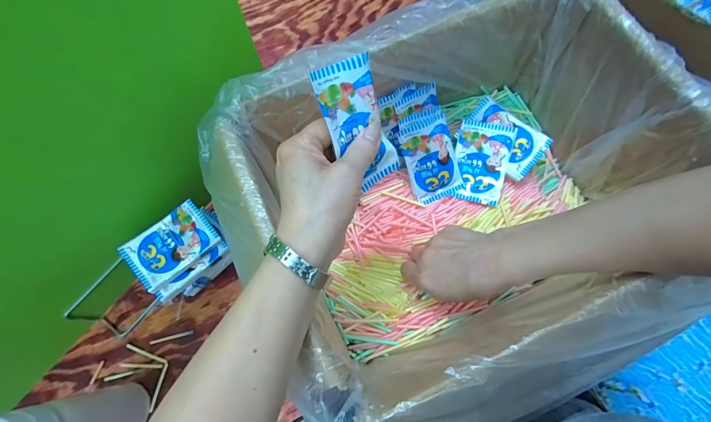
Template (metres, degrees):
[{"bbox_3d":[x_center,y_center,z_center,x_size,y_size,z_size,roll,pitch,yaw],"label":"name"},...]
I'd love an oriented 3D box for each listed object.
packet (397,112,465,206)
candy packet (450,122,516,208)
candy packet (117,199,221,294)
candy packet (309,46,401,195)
[{"bbox_3d":[0.097,-0.063,0.438,0.067,0.018,0.104,-27,112,-1],"label":"packet"},{"bbox_3d":[0.165,-0.066,0.456,0.068,0.008,0.108,14,88,16],"label":"candy packet"},{"bbox_3d":[-0.238,0.042,0.442,0.103,0.024,0.069,-40,74,-11],"label":"candy packet"},{"bbox_3d":[0.005,-0.067,0.278,0.056,0.106,0.018,-35,33,-10],"label":"candy packet"}]

